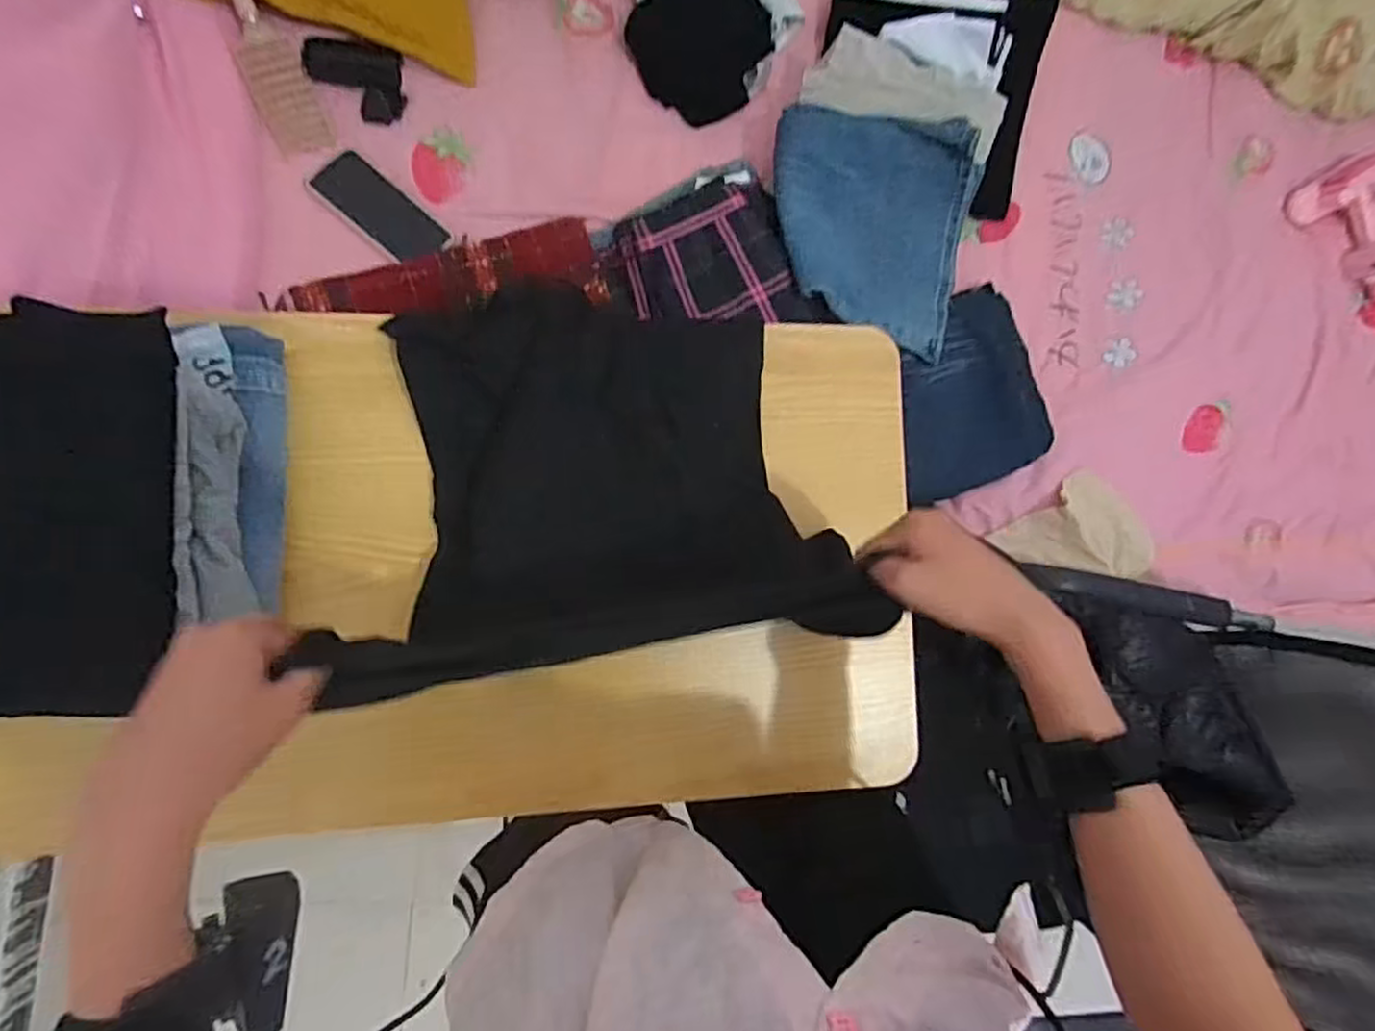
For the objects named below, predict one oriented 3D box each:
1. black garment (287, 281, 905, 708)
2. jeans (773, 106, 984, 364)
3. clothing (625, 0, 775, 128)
[{"bbox_3d":[-0.071,-0.038,0.527,0.386,0.117,0.277,-7,93,-7],"label":"black garment"},{"bbox_3d":[0.233,-0.356,0.865,0.252,0.058,0.273,5,85,-9],"label":"jeans"},{"bbox_3d":[0.025,-0.618,0.900,0.170,0.067,0.161,-38,93,-10],"label":"clothing"}]

